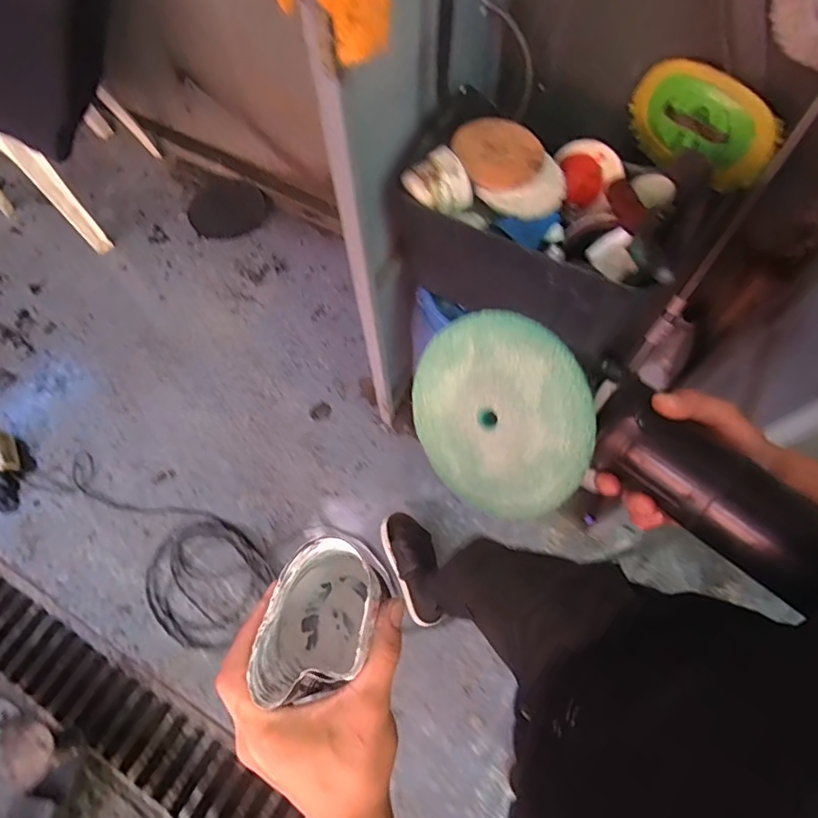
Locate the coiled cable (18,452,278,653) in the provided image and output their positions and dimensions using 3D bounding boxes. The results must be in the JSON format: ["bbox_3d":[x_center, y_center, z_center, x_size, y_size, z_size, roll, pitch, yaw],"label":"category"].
[{"bbox_3d":[-0.670,0.315,1.330,0.700,0.009,0.275,37,73,14],"label":"coiled cable"}]

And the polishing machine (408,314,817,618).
[{"bbox_3d":[0.141,0.029,0.346,0.291,0.105,0.119,25,71,7],"label":"polishing machine"}]

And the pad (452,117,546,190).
[{"bbox_3d":[0.139,-0.413,0.807,0.131,0.024,0.141,-26,69,-11],"label":"pad"}]

